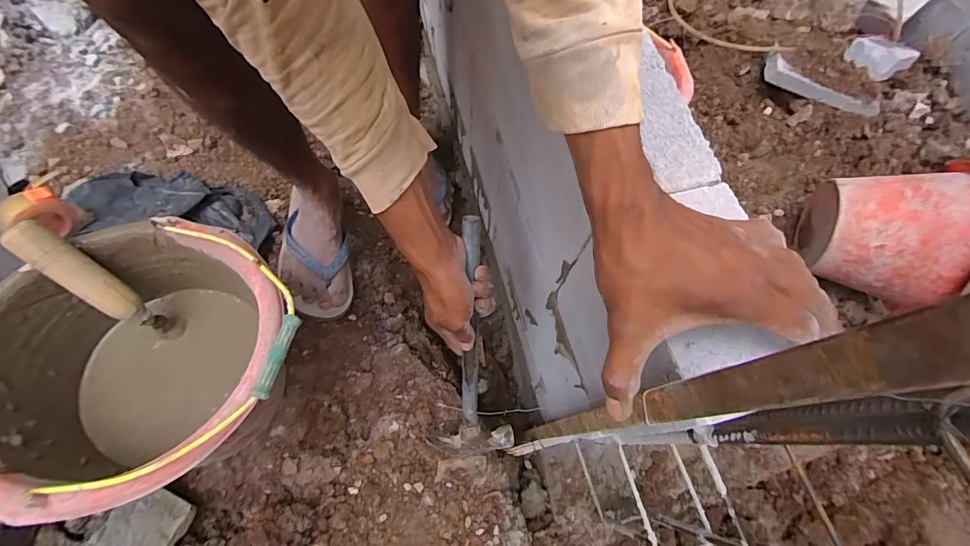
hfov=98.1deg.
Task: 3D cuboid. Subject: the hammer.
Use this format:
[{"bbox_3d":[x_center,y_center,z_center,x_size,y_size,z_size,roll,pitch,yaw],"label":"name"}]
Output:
[{"bbox_3d":[-0.020,0.092,0.502,0.109,0.334,0.032,-2,26,-4],"label":"hammer"}]

